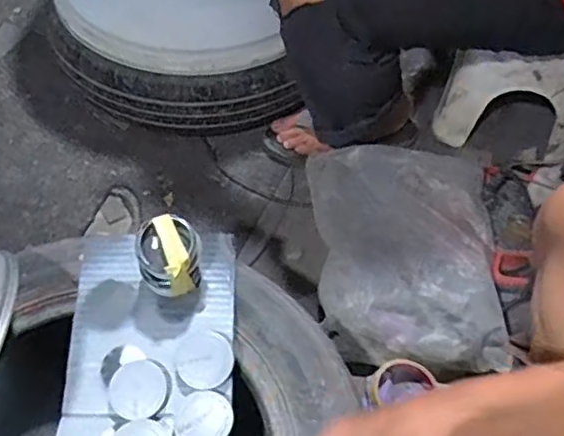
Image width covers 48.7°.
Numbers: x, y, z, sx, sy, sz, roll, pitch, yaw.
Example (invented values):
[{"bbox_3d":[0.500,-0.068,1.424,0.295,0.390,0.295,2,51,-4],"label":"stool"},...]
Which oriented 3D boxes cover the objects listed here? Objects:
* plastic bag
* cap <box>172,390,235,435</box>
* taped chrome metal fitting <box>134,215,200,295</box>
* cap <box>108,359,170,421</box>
[{"bbox_3d":[0.166,0.039,0.842,0.234,0.121,0.303,-1,54,-3],"label":"plastic bag"},{"bbox_3d":[-0.078,0.200,0.618,0.059,0.015,0.057,1,53,-2],"label":"cap"},{"bbox_3d":[-0.120,0.042,0.657,0.060,0.082,0.055,4,53,0],"label":"taped chrome metal fitting"},{"bbox_3d":[-0.148,0.176,0.642,0.059,0.013,0.056,1,53,-2],"label":"cap"}]

